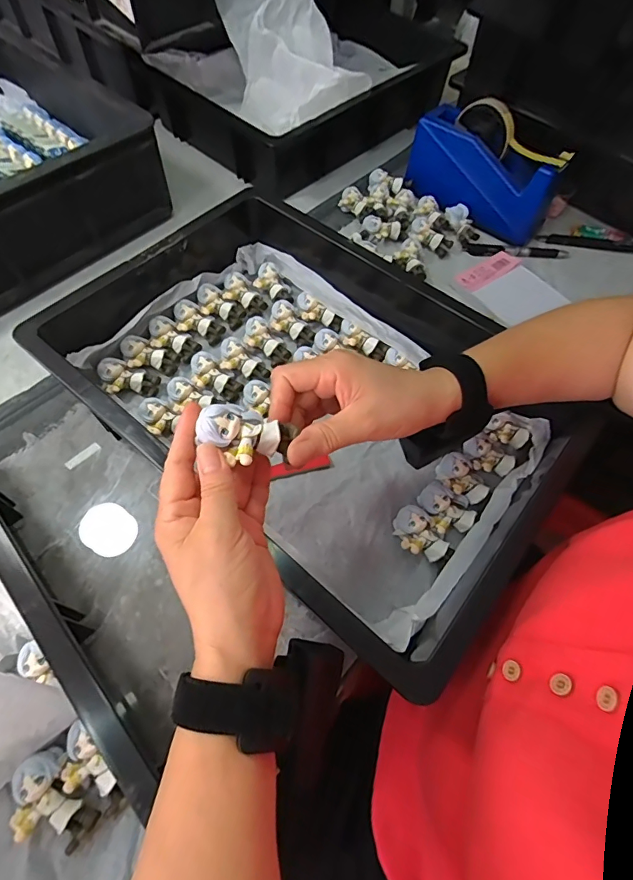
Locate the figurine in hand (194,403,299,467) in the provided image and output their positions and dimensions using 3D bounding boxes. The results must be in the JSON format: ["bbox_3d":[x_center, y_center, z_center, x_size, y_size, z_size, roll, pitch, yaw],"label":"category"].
[{"bbox_3d":[-0.046,-0.001,0.278,0.056,0.029,0.031,18,72,-21],"label":"figurine in hand"}]

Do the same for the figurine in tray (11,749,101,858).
[{"bbox_3d":[-0.177,0.242,0.291,0.060,0.023,0.037,41,67,18],"label":"figurine in tray"}]

